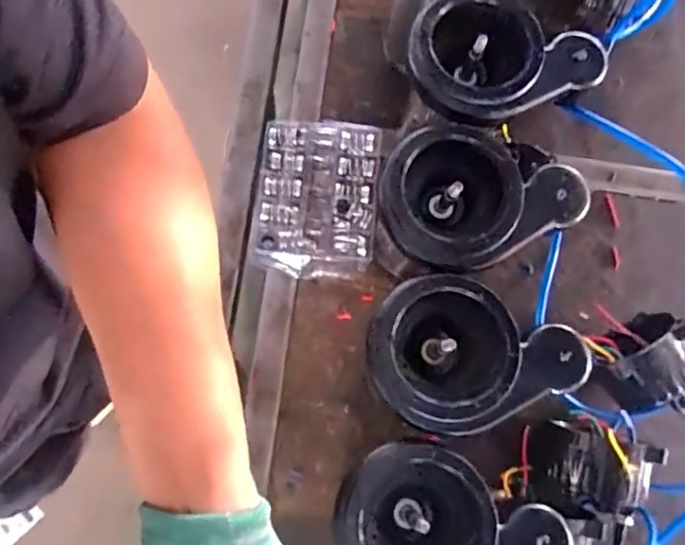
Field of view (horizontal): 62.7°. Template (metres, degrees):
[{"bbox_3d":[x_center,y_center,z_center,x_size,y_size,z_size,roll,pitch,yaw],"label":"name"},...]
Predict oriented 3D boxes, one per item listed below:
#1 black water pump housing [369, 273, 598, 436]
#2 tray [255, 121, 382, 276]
[{"bbox_3d":[0.104,0.074,0.447,0.168,0.058,0.116,16,74,3],"label":"black water pump housing"},{"bbox_3d":[-0.029,-0.081,0.629,0.127,0.038,0.171,4,74,0],"label":"tray"}]

